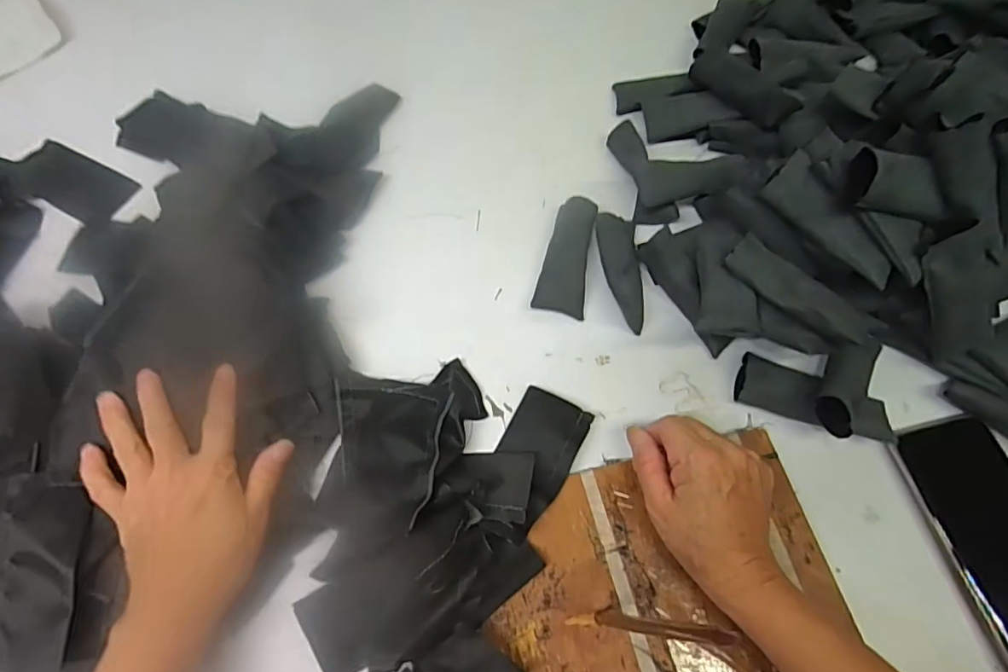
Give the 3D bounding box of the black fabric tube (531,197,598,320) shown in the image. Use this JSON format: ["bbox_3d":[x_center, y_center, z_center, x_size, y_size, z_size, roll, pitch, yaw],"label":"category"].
[{"bbox_3d":[0.053,-0.067,0.447,0.039,0.024,0.098,11,66,6],"label":"black fabric tube"}]

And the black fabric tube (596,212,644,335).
[{"bbox_3d":[0.095,-0.054,0.443,0.034,0.021,0.099,0,65,1],"label":"black fabric tube"}]

